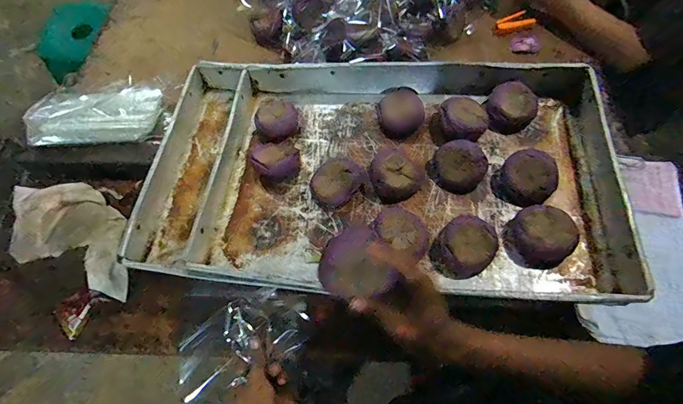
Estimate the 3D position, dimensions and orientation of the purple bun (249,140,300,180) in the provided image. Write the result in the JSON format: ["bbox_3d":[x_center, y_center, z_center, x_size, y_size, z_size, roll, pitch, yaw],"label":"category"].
[{"bbox_3d":[-0.115,-0.076,0.644,0.083,0.037,0.085,1,63,-1],"label":"purple bun"}]

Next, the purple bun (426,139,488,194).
[{"bbox_3d":[0.192,-0.061,0.605,0.090,0.045,0.072,31,66,13],"label":"purple bun"}]

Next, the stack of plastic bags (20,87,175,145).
[{"bbox_3d":[-0.474,-0.160,0.716,0.242,0.055,0.105,-9,64,-6],"label":"stack of plastic bags"}]

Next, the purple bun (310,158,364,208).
[{"bbox_3d":[-0.010,-0.036,0.612,0.078,0.047,0.072,1,63,-1],"label":"purple bun"}]

